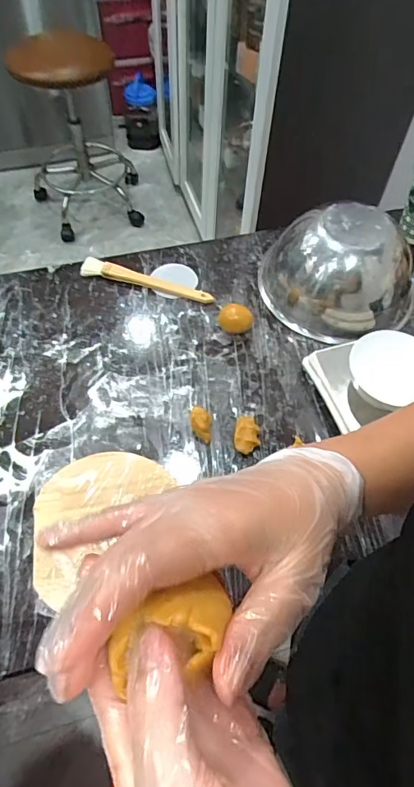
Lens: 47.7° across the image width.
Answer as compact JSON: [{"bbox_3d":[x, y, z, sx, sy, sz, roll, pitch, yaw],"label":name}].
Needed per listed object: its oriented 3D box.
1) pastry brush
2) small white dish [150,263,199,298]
[{"bbox_3d":[-0.099,-0.187,0.771,0.222,0.022,0.026,14,60,7],"label":"pastry brush"},{"bbox_3d":[-0.056,-0.194,0.784,0.077,0.008,0.075,0,59,-1],"label":"small white dish"}]

